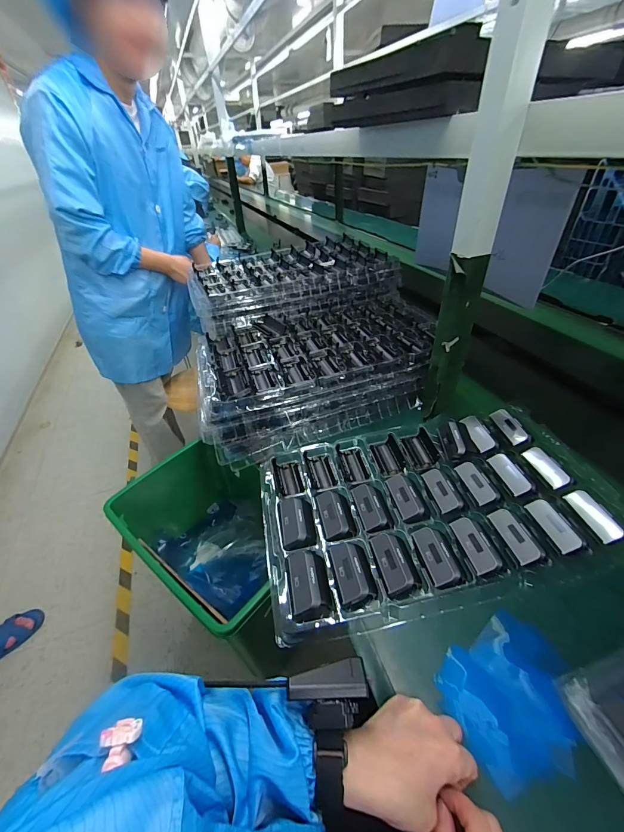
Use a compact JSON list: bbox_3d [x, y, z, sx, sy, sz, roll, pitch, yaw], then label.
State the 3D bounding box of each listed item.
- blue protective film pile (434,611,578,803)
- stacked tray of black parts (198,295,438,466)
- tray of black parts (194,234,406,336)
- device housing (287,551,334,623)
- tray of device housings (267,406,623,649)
[{"bbox_3d":[0.209,0.286,0.345,0.133,0.028,0.110,-22,43,-21],"label":"blue protective film pile"},{"bbox_3d":[0.012,-0.111,0.730,0.483,0.139,0.307,-13,40,-11],"label":"stacked tray of black parts"},{"bbox_3d":[-0.064,-0.352,0.866,0.486,0.087,0.298,-20,42,-18],"label":"tray of black parts"},{"bbox_3d":[-0.004,0.211,0.422,0.051,0.020,0.075,-7,40,-4],"label":"device housing"},{"bbox_3d":[0.171,0.106,0.532,0.495,0.042,0.350,-9,40,-6],"label":"tray of device housings"}]

